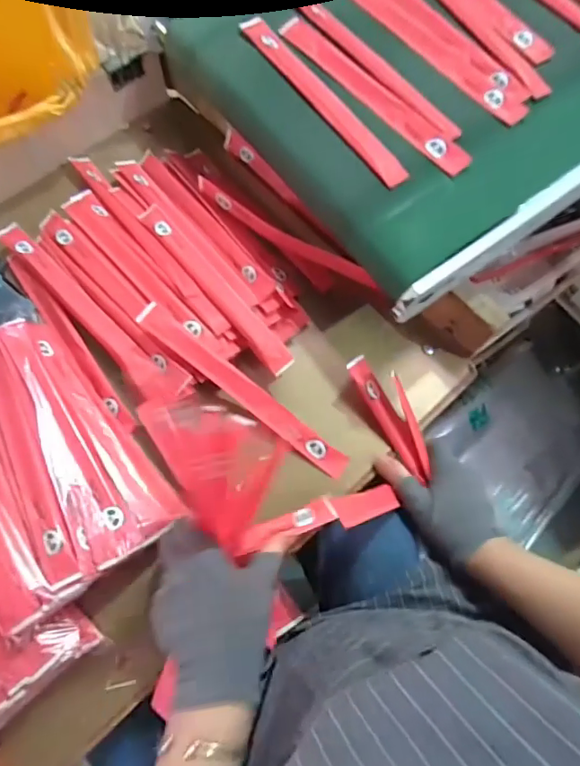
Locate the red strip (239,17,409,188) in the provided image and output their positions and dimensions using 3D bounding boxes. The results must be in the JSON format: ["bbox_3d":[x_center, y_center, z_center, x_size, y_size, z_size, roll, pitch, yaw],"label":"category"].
[{"bbox_3d":[0.029,-0.272,0.482,0.021,0.012,0.232,-35,74,-14],"label":"red strip"}]

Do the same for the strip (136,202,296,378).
[{"bbox_3d":[-0.079,-0.102,0.508,0.023,0.014,0.237,-37,75,-14],"label":"strip"}]

